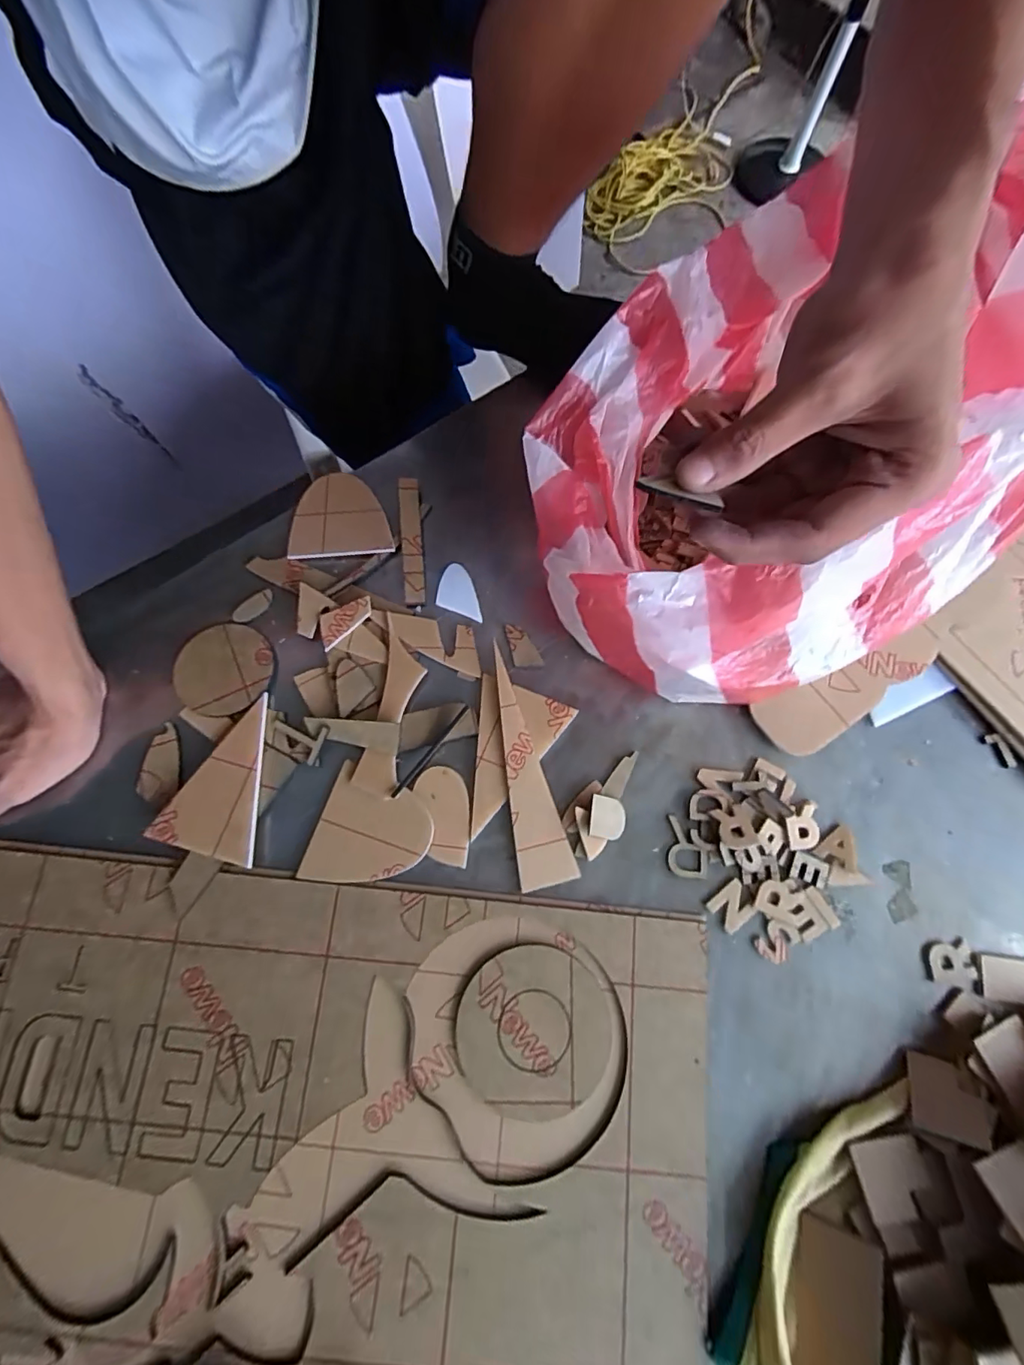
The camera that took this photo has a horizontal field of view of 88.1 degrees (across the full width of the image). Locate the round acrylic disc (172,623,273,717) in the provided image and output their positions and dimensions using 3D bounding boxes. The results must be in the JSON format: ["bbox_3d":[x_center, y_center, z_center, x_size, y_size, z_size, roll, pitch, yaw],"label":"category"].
[{"bbox_3d":[-0.214,-0.010,0.393,0.069,0.005,0.069,0,74,0],"label":"round acrylic disc"}]

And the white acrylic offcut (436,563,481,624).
[{"bbox_3d":[-0.043,-0.070,0.410,0.031,0.004,0.046,-7,74,-3],"label":"white acrylic offcut"}]

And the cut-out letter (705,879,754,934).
[{"bbox_3d":[0.148,0.150,0.355,0.028,0.004,0.024,-35,77,-10],"label":"cut-out letter"}]

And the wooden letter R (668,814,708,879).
[{"bbox_3d":[0.121,0.113,0.364,0.026,0.004,0.039,6,74,1],"label":"wooden letter R"}]

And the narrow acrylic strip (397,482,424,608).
[{"bbox_3d":[-0.080,-0.113,0.420,0.016,0.005,0.105,-2,79,-17],"label":"narrow acrylic strip"}]

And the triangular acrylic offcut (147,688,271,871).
[{"bbox_3d":[-0.192,0.064,0.367,0.066,0.005,0.107,16,71,5],"label":"triangular acrylic offcut"}]

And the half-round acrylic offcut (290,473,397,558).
[{"bbox_3d":[-0.138,-0.138,0.427,0.078,0.004,0.075,-3,74,-1],"label":"half-round acrylic offcut"}]

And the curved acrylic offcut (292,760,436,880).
[{"bbox_3d":[-0.096,0.104,0.363,0.076,0.005,0.074,16,75,4],"label":"curved acrylic offcut"}]

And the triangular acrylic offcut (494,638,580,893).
[{"bbox_3d":[0.002,0.060,0.375,0.037,0.009,0.164,-17,75,-5],"label":"triangular acrylic offcut"}]

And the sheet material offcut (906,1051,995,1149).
[{"bbox_3d":[0.260,0.247,0.314,0.039,0.004,0.038,2,48,27],"label":"sheet material offcut"}]

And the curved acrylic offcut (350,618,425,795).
[{"bbox_3d":[-0.087,0.018,0.384,0.033,0.004,0.123,8,77,5],"label":"curved acrylic offcut"}]

